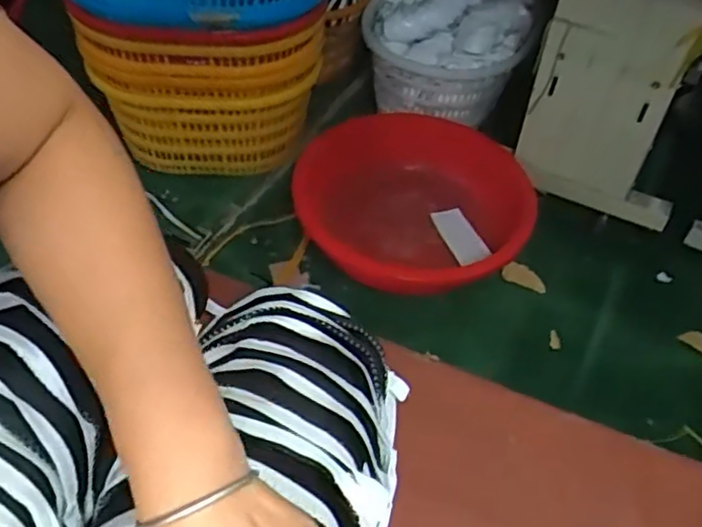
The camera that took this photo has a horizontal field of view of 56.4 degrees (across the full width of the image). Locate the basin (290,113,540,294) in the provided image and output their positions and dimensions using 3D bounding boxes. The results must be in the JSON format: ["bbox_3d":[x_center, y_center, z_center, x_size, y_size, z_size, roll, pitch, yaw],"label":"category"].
[{"bbox_3d":[0.143,-0.126,1.583,0.572,0.204,0.496,7,50,1],"label":"basin"}]

